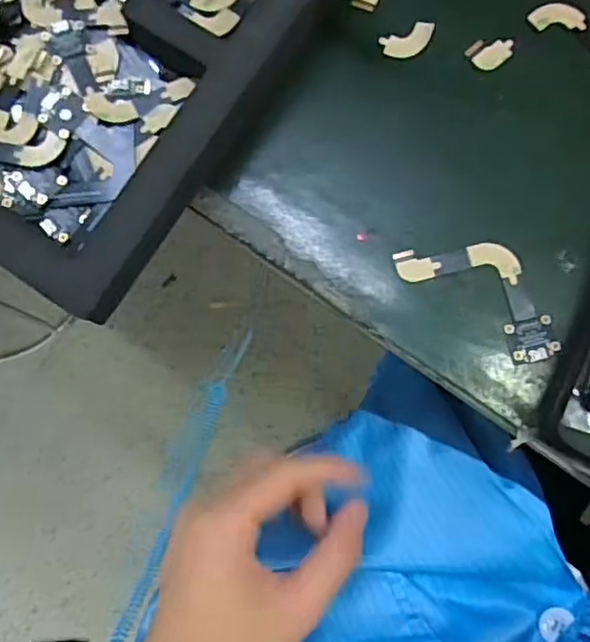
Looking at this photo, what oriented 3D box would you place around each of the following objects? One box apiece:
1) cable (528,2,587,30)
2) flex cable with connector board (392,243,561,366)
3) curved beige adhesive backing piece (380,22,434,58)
[{"bbox_3d":[0.123,-0.143,0.307,0.025,0.004,0.014,2,80,4],"label":"cable"},{"bbox_3d":[0.086,-0.014,0.295,0.079,0.005,0.037,39,84,9],"label":"flex cable with connector board"},{"bbox_3d":[0.055,-0.133,0.313,0.025,0.004,0.013,-19,94,7],"label":"curved beige adhesive backing piece"}]

